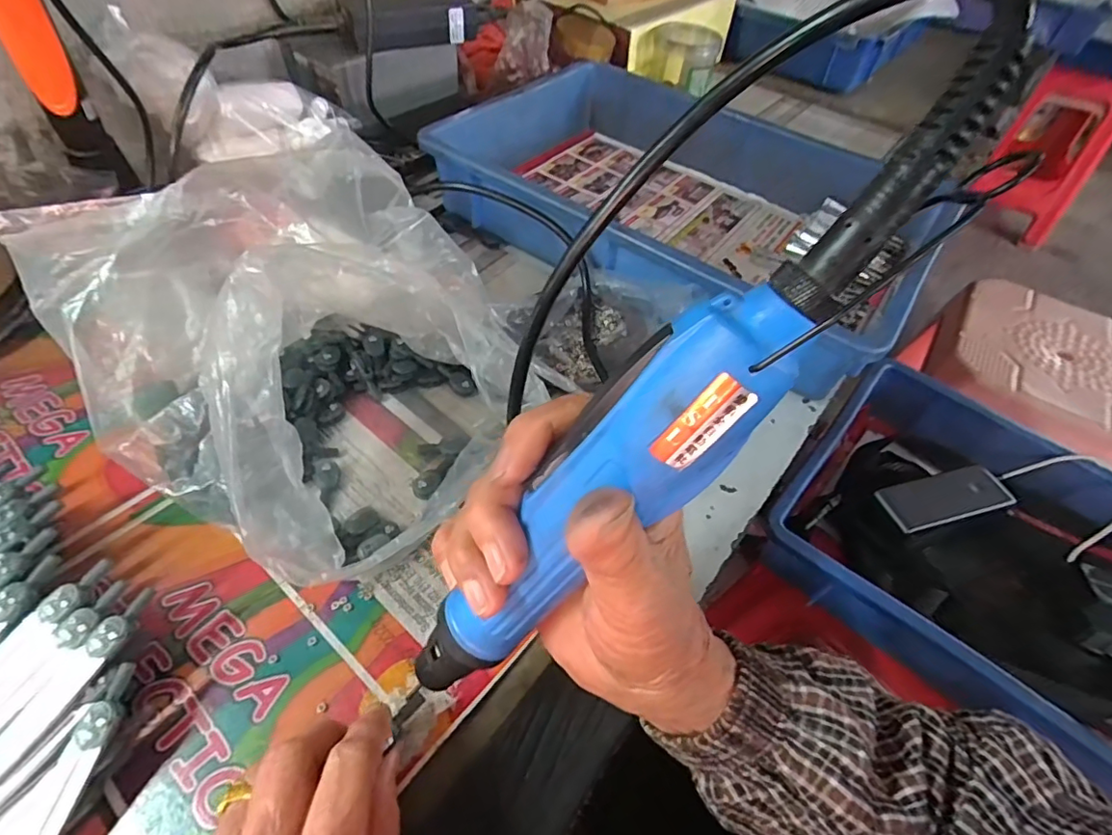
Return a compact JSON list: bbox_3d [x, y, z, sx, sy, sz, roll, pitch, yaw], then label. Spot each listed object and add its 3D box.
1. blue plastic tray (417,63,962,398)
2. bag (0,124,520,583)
[{"bbox_3d":[0.129,-0.215,0.545,0.438,0.080,0.319,36,56,21],"label":"blue plastic tray"},{"bbox_3d":[-0.166,-0.050,0.358,0.246,0.112,0.294,-26,58,-25],"label":"bag"}]

